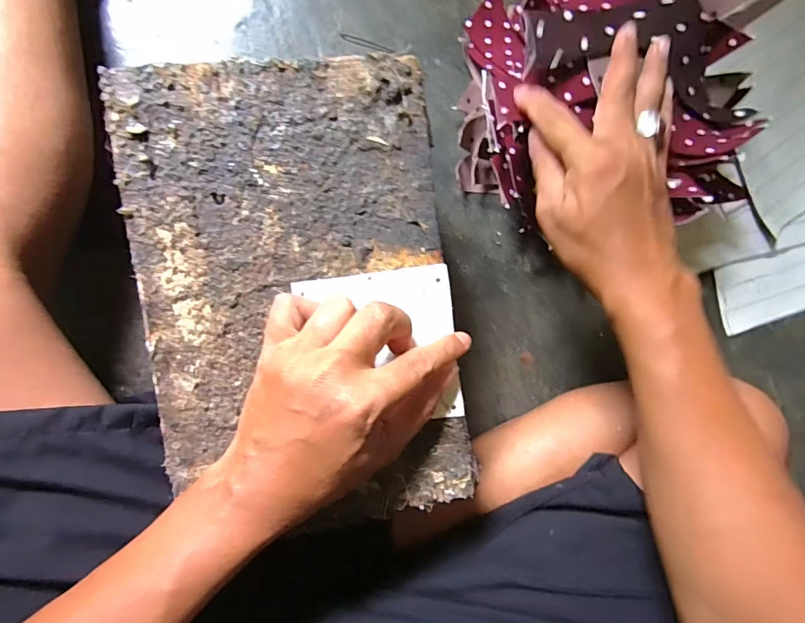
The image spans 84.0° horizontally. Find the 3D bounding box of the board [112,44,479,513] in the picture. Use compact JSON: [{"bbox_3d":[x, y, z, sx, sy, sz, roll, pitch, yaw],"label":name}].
[{"bbox_3d":[-0.066,-0.011,0.288,0.192,0.009,0.292,-8,93,-7],"label":"board"}]

